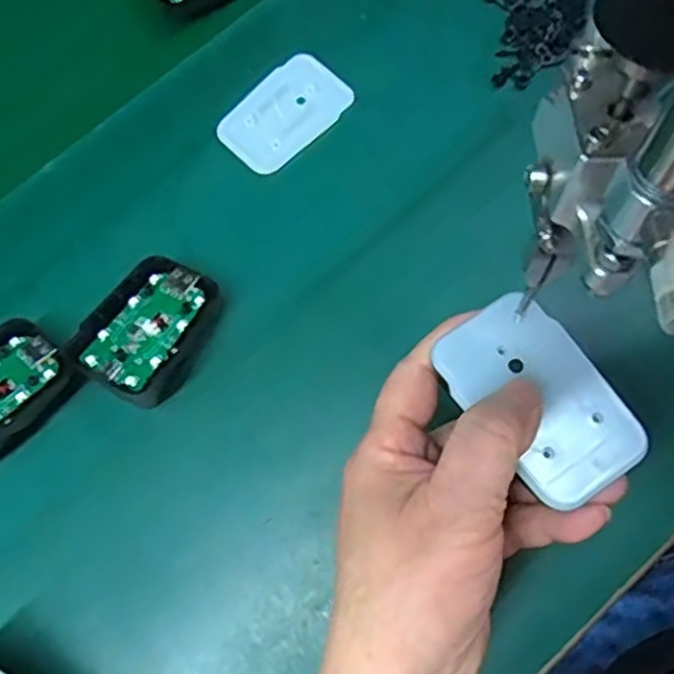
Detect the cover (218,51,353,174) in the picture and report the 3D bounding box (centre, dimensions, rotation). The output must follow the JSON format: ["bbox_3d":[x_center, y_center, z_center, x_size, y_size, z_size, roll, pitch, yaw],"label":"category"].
[{"bbox_3d":[-0.028,-0.122,0.389,0.046,0.004,0.071,42,80,13],"label":"cover"}]

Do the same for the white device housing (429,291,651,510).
[{"bbox_3d":[0.068,0.019,0.239,0.044,0.006,0.068,-34,74,-9],"label":"white device housing"}]

